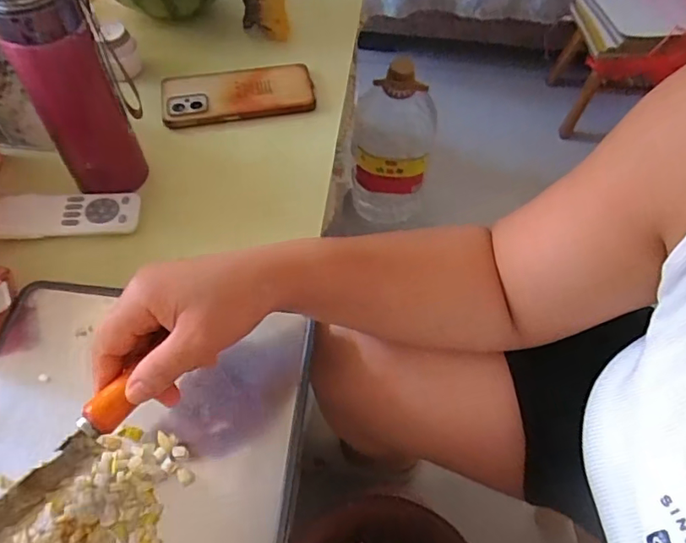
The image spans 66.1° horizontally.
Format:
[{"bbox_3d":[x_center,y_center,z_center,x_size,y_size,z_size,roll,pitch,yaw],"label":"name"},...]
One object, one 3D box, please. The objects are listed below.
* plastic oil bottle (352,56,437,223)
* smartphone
[{"bbox_3d":[0.093,-0.238,1.000,0.137,0.316,0.115,8,56,3],"label":"plastic oil bottle"},{"bbox_3d":[-0.115,-0.194,0.581,0.162,0.019,0.072,-8,57,-8],"label":"smartphone"}]

